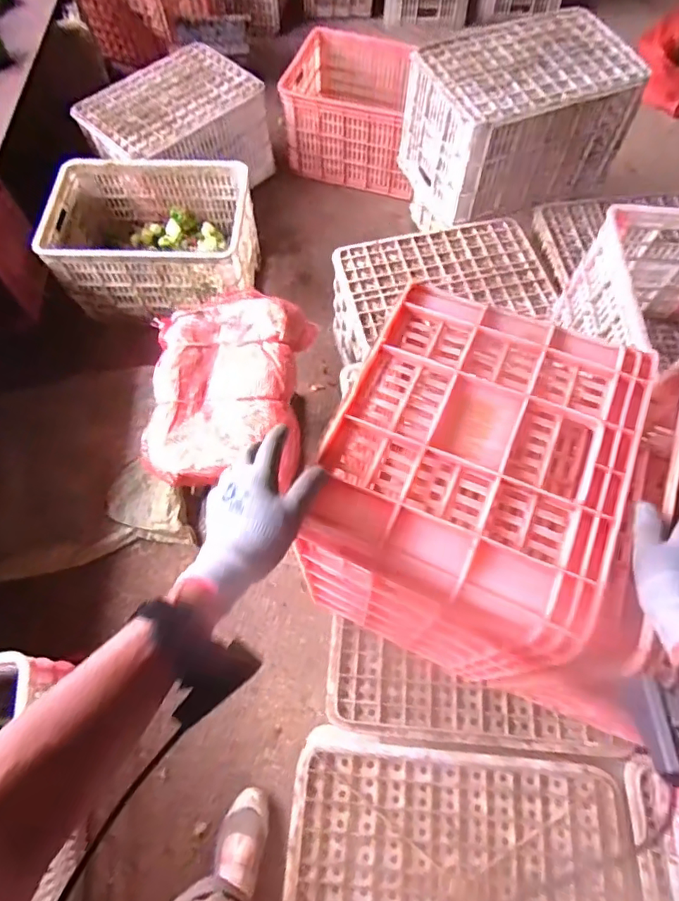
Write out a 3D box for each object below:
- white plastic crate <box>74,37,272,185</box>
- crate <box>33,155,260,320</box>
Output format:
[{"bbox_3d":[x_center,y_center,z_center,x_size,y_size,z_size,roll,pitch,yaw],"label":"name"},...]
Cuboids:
[{"bbox_3d":[-0.511,-0.986,1.626,0.531,0.247,0.367,-37,70,-17],"label":"white plastic crate"},{"bbox_3d":[-0.497,-0.598,1.438,0.491,0.241,0.367,0,64,-1],"label":"crate"}]

